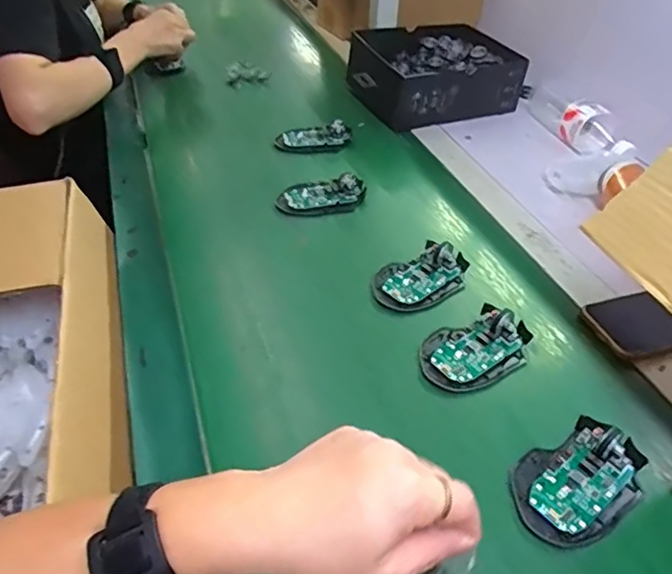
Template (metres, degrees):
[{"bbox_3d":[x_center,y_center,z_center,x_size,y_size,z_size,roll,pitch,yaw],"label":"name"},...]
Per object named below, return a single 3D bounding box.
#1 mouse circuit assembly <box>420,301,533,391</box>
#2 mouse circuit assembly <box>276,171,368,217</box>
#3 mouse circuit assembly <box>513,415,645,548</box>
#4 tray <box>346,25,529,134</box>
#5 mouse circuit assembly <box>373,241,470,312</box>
[{"bbox_3d":[0.133,0.052,0.528,0.113,0.026,0.074,-23,46,-25],"label":"mouse circuit assembly"},{"bbox_3d":[-0.017,-0.118,0.717,0.114,0.024,0.051,-8,42,-10],"label":"mouse circuit assembly"},{"bbox_3d":[0.186,0.145,0.429,0.113,0.024,0.074,-26,48,-27],"label":"mouse circuit assembly"},{"bbox_3d":[0.152,-0.348,0.930,0.249,0.094,0.206,-15,44,-17],"label":"tray"},{"bbox_3d":[0.095,-0.014,0.603,0.113,0.021,0.070,-26,48,-27],"label":"mouse circuit assembly"}]

